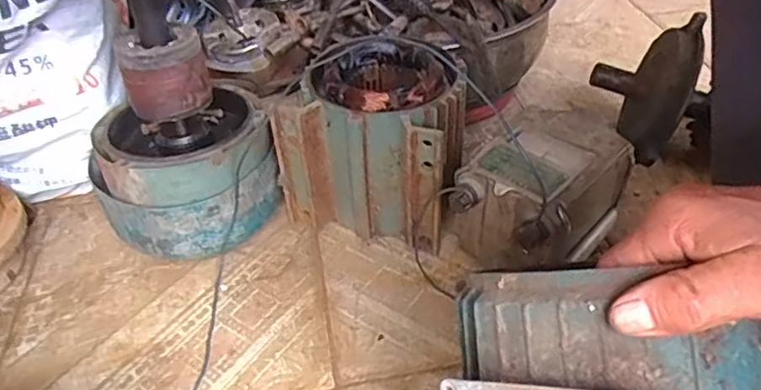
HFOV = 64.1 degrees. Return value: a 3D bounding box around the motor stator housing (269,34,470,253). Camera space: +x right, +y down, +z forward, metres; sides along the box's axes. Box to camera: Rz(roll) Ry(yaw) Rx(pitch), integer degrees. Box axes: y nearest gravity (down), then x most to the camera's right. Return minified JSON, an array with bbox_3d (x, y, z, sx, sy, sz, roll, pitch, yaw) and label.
[{"bbox_3d":[0.003,-0.054,0.645,0.163,0.166,0.144,11,43,16],"label":"motor stator housing"}]

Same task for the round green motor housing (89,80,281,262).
[{"bbox_3d":[-0.204,-0.017,0.645,0.168,0.131,0.146,-20,44,-18],"label":"round green motor housing"}]

